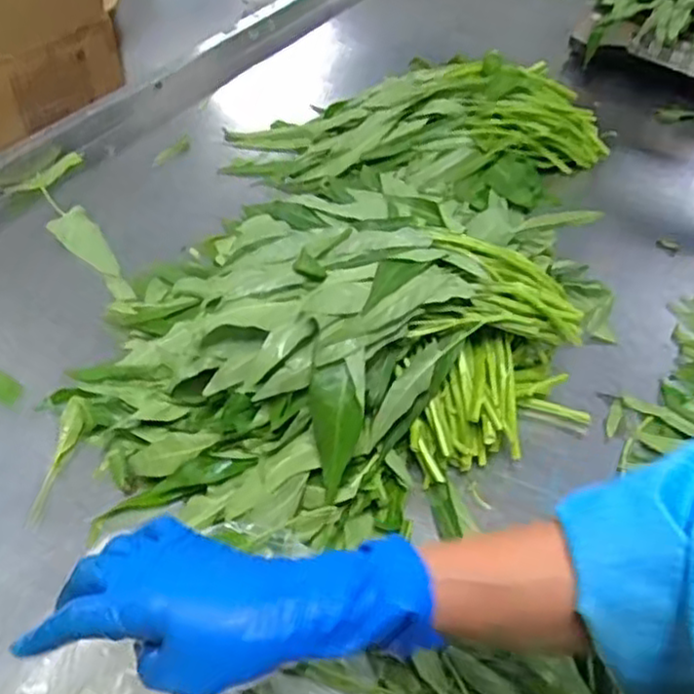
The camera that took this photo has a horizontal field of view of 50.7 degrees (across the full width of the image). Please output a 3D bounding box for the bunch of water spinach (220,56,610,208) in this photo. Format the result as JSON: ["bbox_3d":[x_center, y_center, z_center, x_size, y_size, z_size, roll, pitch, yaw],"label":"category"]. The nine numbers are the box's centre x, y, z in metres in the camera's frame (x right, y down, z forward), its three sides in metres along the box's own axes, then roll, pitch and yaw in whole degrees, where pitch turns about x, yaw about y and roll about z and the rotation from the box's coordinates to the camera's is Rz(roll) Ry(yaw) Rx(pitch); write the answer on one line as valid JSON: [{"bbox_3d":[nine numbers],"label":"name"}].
[{"bbox_3d":[0.094,-0.263,0.909,0.467,0.109,0.202,-1,48,-4],"label":"bunch of water spinach"}]

